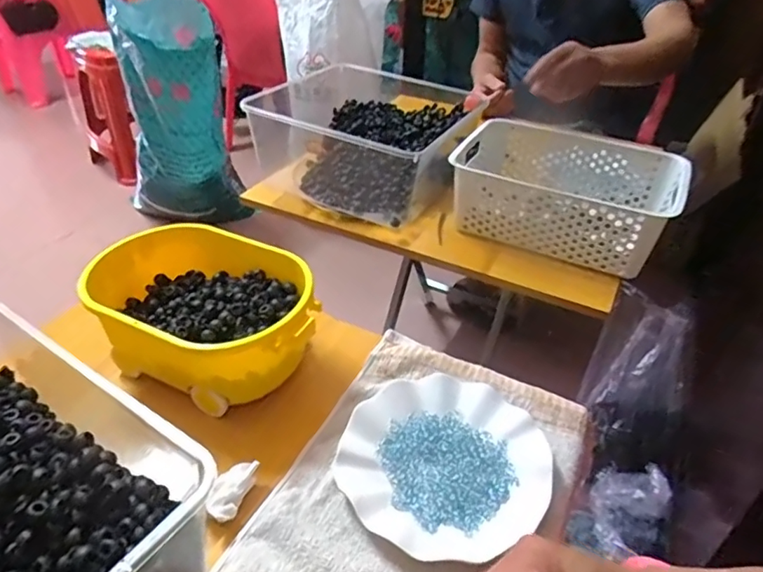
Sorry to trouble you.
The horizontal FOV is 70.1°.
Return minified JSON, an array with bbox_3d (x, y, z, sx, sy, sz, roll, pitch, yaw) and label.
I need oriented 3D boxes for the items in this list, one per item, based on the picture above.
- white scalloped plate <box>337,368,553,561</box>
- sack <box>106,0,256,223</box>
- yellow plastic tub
[{"bbox_3d":[0.058,0.158,0.493,0.176,0.024,0.181,1,38,-1],"label":"white scalloped plate"},{"bbox_3d":[-0.598,-0.472,1.577,0.309,0.589,0.307,-14,40,-18],"label":"sack"},{"bbox_3d":[-0.185,0.026,0.574,0.249,0.087,0.159,16,40,19],"label":"yellow plastic tub"}]

